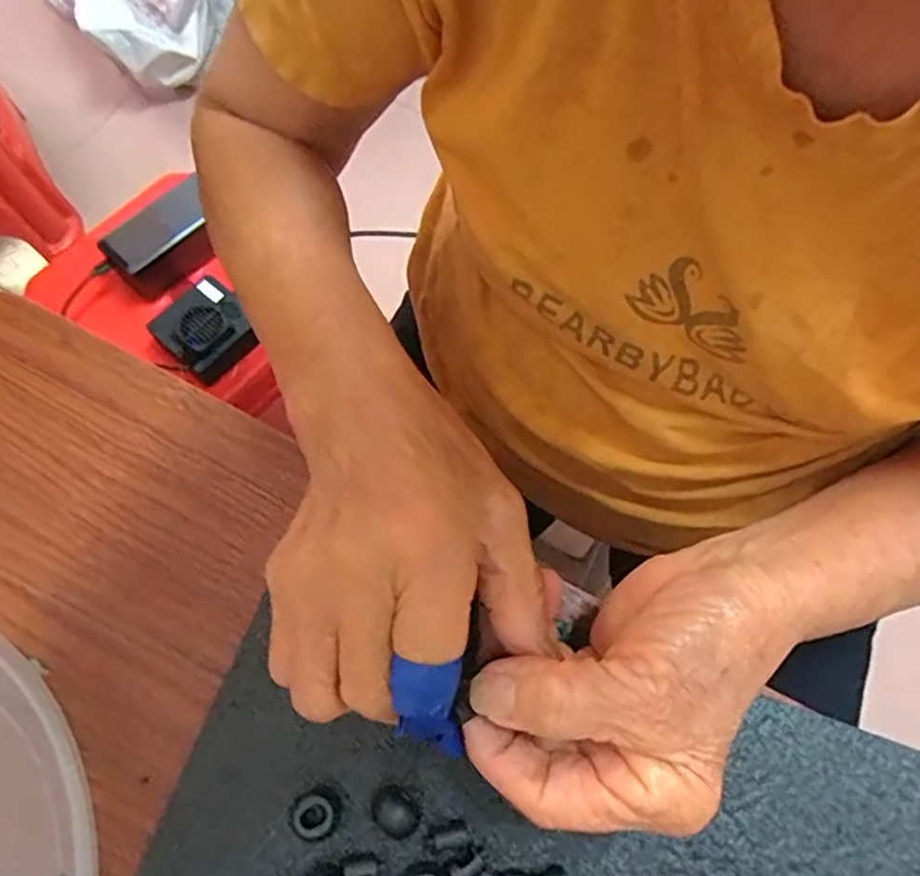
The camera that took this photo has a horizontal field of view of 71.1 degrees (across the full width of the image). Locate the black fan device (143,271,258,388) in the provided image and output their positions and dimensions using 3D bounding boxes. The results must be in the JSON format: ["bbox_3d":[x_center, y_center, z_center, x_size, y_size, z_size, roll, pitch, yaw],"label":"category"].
[{"bbox_3d":[-0.226,-0.100,0.575,0.072,0.035,0.077,43,72,12],"label":"black fan device"}]

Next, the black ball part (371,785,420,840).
[{"bbox_3d":[-0.025,0.140,0.241,0.019,0.011,0.014,35,72,11],"label":"black ball part"}]

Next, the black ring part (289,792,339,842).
[{"bbox_3d":[-0.054,0.139,0.238,0.015,0.015,0.014,-5,69,-4],"label":"black ring part"}]

